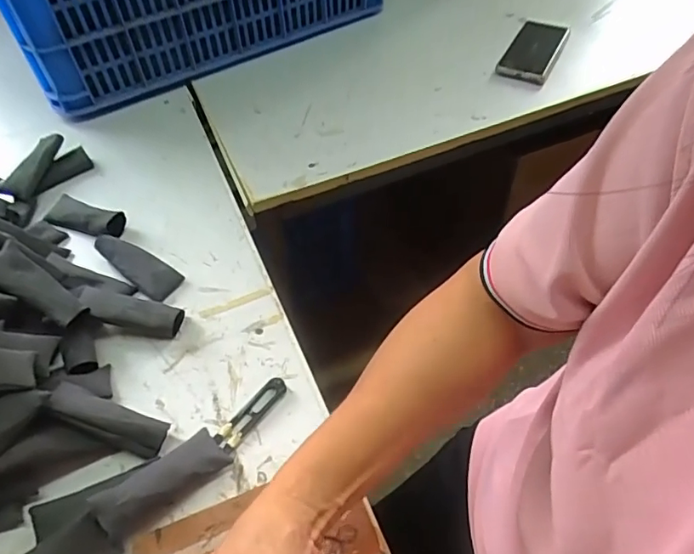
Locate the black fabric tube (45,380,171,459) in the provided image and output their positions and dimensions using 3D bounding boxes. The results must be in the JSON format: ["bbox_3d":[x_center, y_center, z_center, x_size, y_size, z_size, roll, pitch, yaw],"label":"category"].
[{"bbox_3d":[-0.205,0.121,0.457,0.102,0.023,0.032,26,55,-2],"label":"black fabric tube"}]

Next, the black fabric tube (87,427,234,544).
[{"bbox_3d":[-0.145,0.163,0.425,0.036,0.024,0.102,37,46,28],"label":"black fabric tube"}]

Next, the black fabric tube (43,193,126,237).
[{"bbox_3d":[-0.308,-0.071,0.630,0.109,0.023,0.039,18,55,17],"label":"black fabric tube"}]

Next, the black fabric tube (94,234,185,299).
[{"bbox_3d":[-0.227,-0.014,0.579,0.107,0.025,0.038,29,58,23],"label":"black fabric tube"}]

